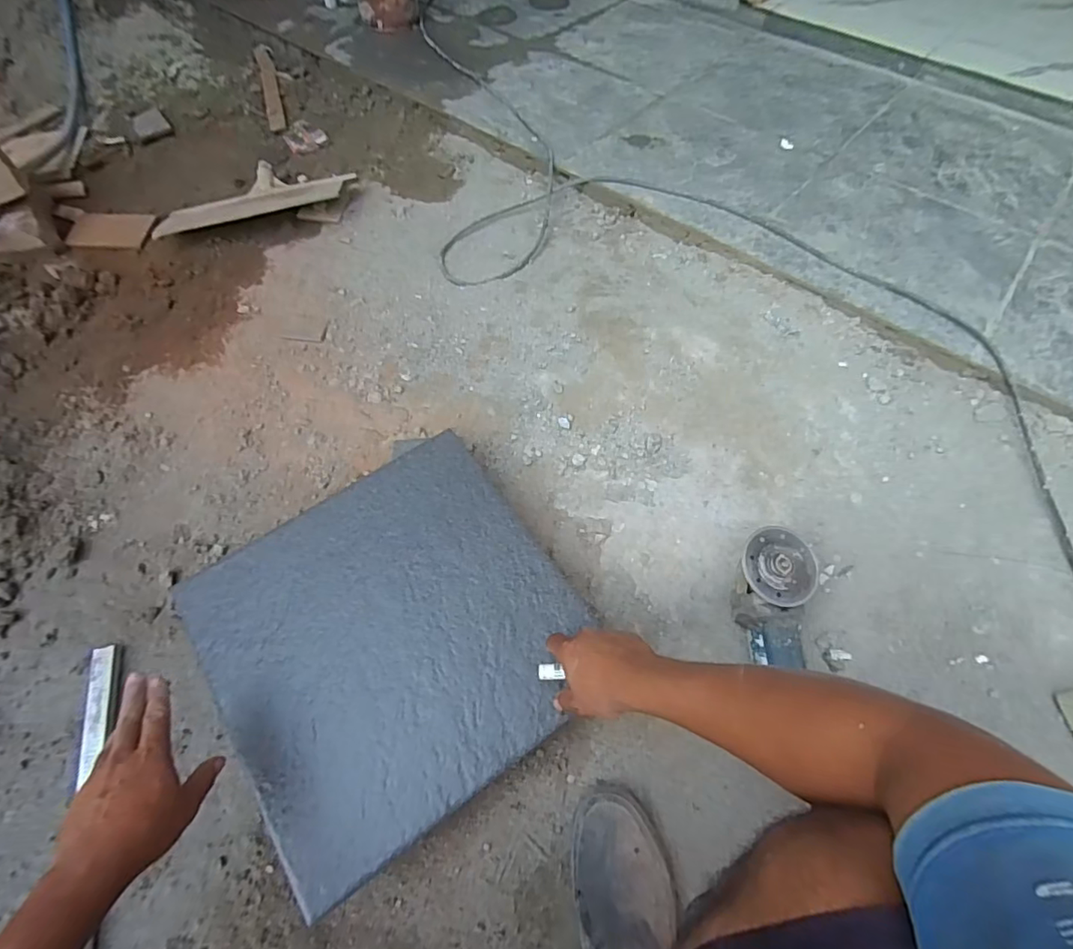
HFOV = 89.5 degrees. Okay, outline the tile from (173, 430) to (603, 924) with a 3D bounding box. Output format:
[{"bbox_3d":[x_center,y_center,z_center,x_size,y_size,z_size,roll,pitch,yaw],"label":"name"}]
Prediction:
[{"bbox_3d":[-0.170,0.180,0.640,0.400,0.014,0.390,-34,66,-15],"label":"tile"}]

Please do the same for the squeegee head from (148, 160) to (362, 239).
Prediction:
[{"bbox_3d":[-0.568,-0.572,1.102,0.398,0.049,0.148,-11,62,-5],"label":"squeegee head"}]

